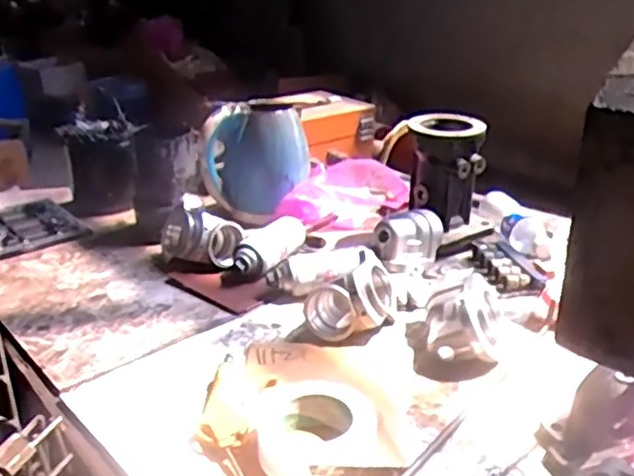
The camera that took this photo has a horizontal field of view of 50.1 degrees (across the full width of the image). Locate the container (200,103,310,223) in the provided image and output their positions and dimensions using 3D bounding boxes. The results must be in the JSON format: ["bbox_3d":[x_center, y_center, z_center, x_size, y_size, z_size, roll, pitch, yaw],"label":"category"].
[{"bbox_3d":[-0.116,-0.139,1.277,0.166,0.197,0.122,10,27,19],"label":"container"}]

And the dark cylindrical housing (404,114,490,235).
[{"bbox_3d":[0.215,-0.113,1.155,0.129,0.167,0.106,9,27,18],"label":"dark cylindrical housing"}]

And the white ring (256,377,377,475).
[{"bbox_3d":[-0.001,0.198,0.696,0.122,0.045,0.123,-2,25,-4],"label":"white ring"}]

